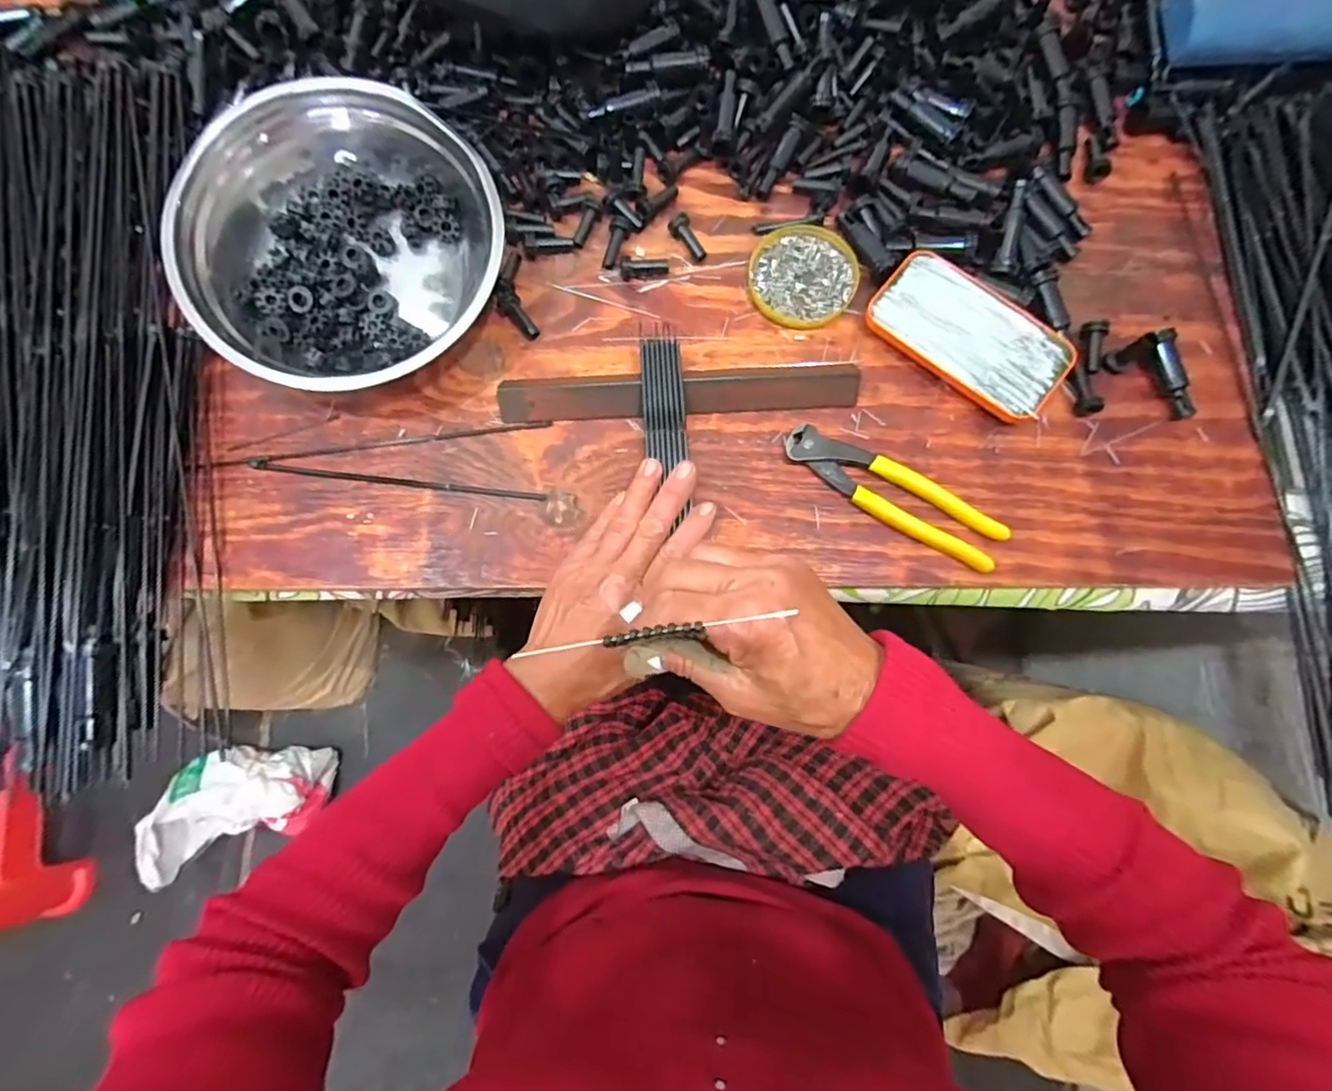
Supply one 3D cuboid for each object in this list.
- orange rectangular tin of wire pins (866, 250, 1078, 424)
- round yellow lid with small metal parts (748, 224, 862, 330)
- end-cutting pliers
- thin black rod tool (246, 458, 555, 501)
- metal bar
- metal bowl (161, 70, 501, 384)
[{"bbox_3d":[0.229,-0.160,0.451,0.144,0.021,0.079,40,82,8],"label":"orange rectangular tin of wire pins"},{"bbox_3d":[0.108,-0.213,0.472,0.081,0.006,0.088,0,79,1],"label":"round yellow lid with small metal parts"},{"bbox_3d":[0.163,-0.038,0.433,0.164,0.013,0.041,30,81,6],"label":"end-cutting pliers"},{"bbox_3d":[-0.200,-0.048,0.444,0.221,0.004,0.008,7,79,2],"label":"thin black rod tool"},{"bbox_3d":[0.010,-0.114,0.449,0.265,0.016,0.032,-1,79,1],"label":"metal bar"},{"bbox_3d":[-0.229,-0.215,0.436,0.213,0.084,0.206,0,79,1],"label":"metal bowl"}]

